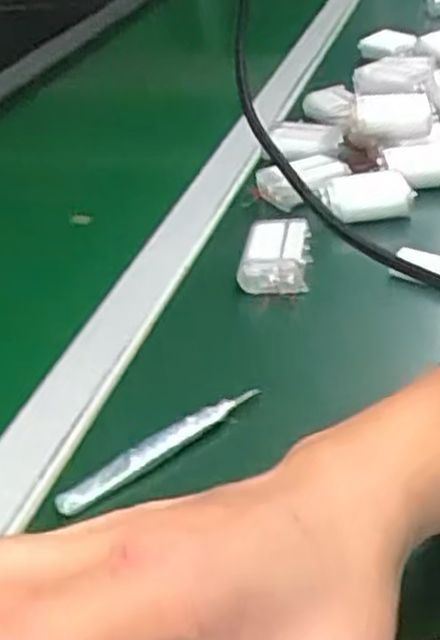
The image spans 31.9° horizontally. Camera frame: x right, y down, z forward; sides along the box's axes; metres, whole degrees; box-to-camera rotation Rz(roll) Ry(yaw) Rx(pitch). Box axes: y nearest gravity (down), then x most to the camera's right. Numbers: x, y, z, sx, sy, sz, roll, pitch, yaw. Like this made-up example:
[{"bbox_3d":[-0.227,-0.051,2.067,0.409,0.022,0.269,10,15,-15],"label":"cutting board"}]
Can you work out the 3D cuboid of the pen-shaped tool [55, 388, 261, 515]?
[{"bbox_3d":[-0.027,0.061,0.366,0.109,0.008,0.012,-27,39,-26],"label":"pen-shaped tool"}]

